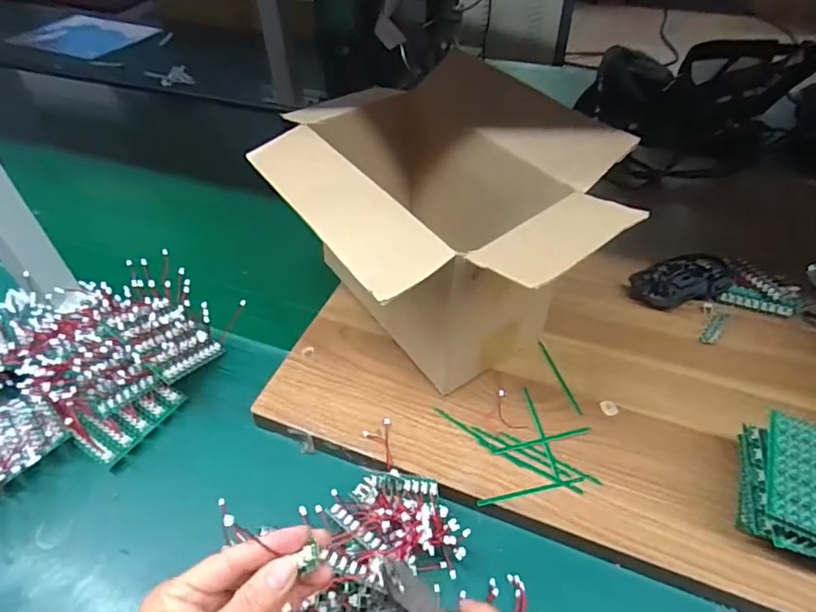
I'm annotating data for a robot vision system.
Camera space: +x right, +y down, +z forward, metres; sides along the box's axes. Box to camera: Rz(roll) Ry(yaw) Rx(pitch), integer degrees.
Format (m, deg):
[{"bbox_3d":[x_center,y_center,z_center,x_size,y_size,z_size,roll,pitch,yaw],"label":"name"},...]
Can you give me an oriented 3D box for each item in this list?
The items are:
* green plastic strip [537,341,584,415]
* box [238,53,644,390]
[{"bbox_3d":[0.143,0.066,0.488,0.007,0.006,0.087,-11,47,-8],"label":"green plastic strip"},{"bbox_3d":[0.028,-0.064,0.485,0.238,0.183,0.314,-27,51,-22],"label":"box"}]

